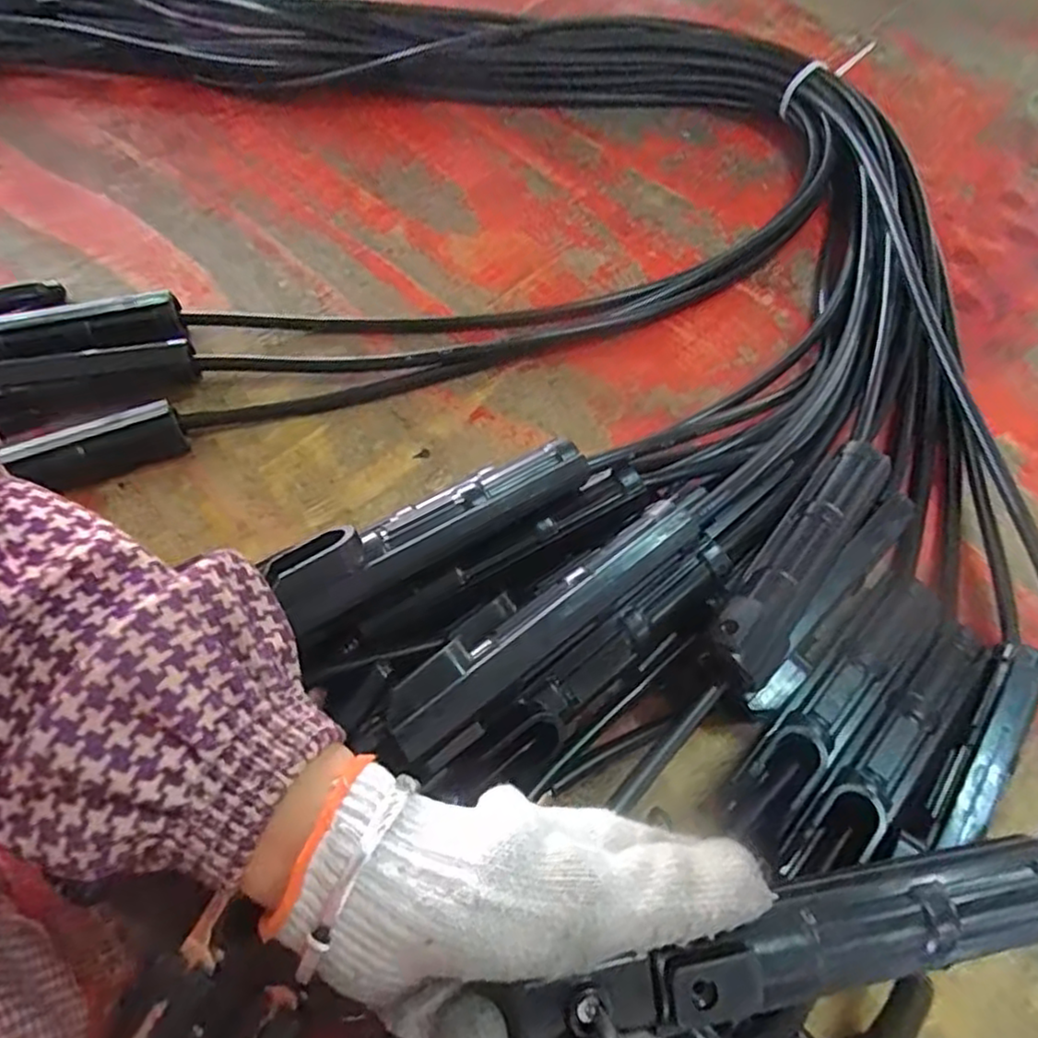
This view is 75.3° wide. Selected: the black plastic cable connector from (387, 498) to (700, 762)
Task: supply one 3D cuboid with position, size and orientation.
[{"bbox_3d":[0.009,0.040,0.289,0.154,0.032,0.037,-35,68,-18],"label":"black plastic cable connector"}]

